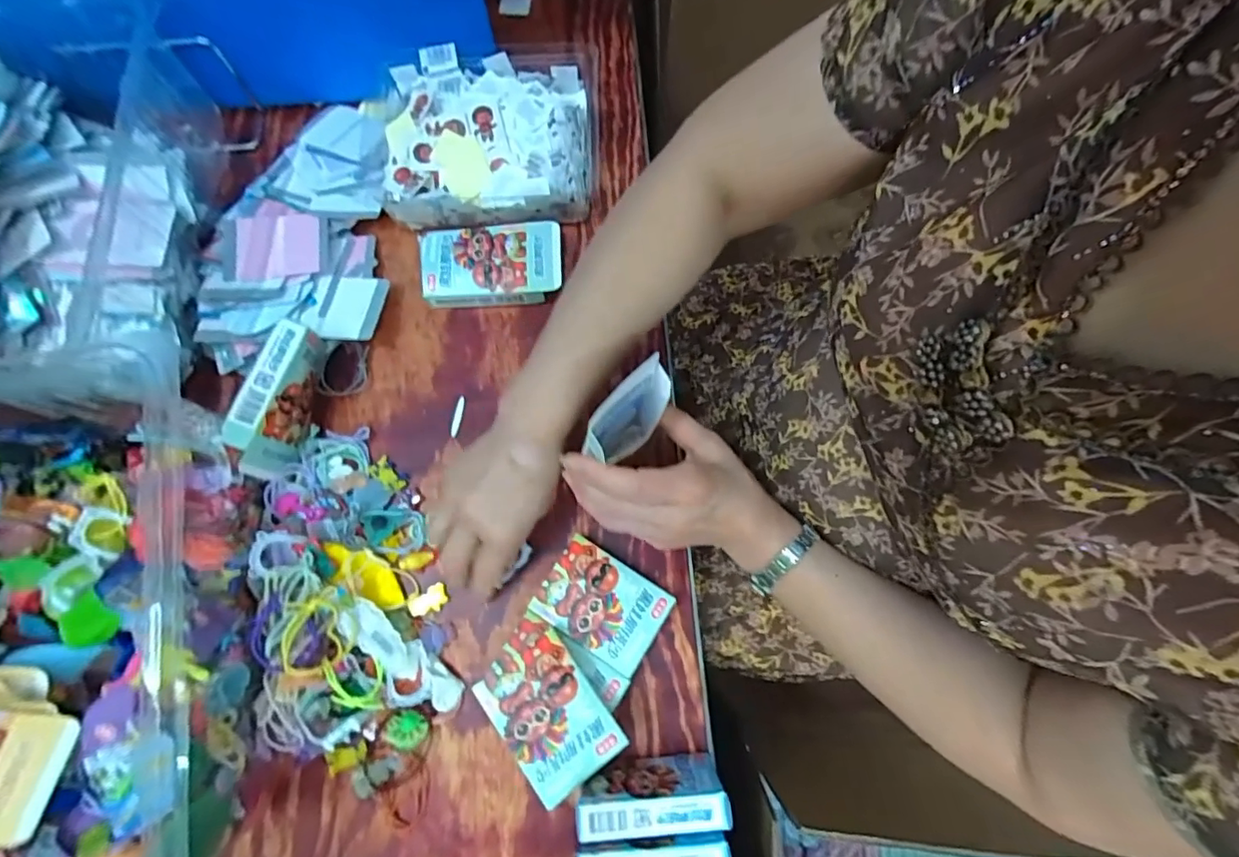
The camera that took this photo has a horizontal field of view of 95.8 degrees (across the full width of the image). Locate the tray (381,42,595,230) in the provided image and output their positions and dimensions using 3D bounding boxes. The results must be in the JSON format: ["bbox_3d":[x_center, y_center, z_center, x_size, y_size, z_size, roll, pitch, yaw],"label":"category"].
[{"bbox_3d":[-0.128,-0.268,0.525,0.210,0.051,0.160,1,76,1],"label":"tray"}]

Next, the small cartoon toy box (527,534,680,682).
[{"bbox_3d":[-0.012,0.134,0.429,0.093,0.029,0.065,32,78,8],"label":"small cartoon toy box"}]

